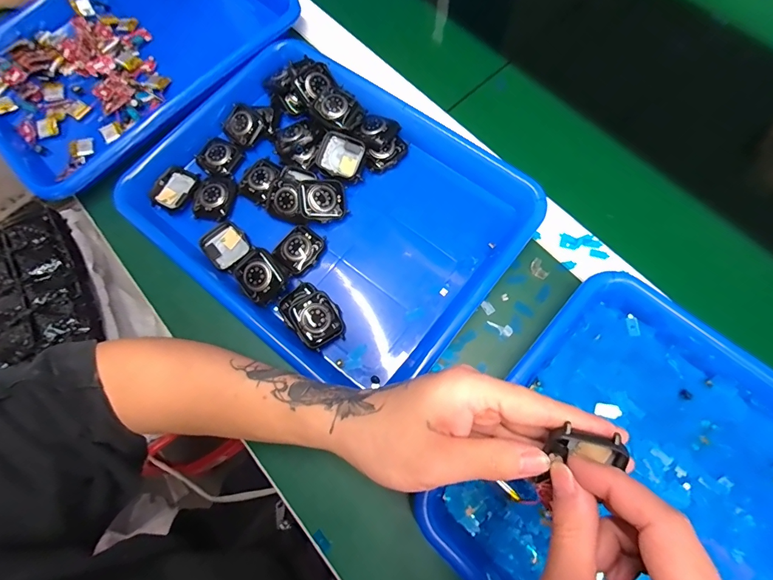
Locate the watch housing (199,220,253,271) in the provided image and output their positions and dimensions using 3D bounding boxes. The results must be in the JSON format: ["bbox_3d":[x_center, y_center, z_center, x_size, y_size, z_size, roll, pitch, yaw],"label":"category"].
[{"bbox_3d":[-0.147,-0.040,0.355,0.047,0.011,0.038,42,80,16],"label":"watch housing"}]

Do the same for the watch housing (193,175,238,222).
[{"bbox_3d":[-0.166,-0.090,0.373,0.037,0.010,0.046,13,73,9],"label":"watch housing"}]

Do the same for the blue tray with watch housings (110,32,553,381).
[{"bbox_3d":[-0.056,-0.079,0.345,0.326,0.038,0.242,37,78,15],"label":"blue tray with watch housings"}]

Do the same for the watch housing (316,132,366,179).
[{"bbox_3d":[-0.042,-0.127,0.363,0.042,0.012,0.037,25,104,5],"label":"watch housing"}]

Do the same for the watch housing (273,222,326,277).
[{"bbox_3d":[-0.079,-0.037,0.348,0.037,0.010,0.041,42,80,16],"label":"watch housing"}]

